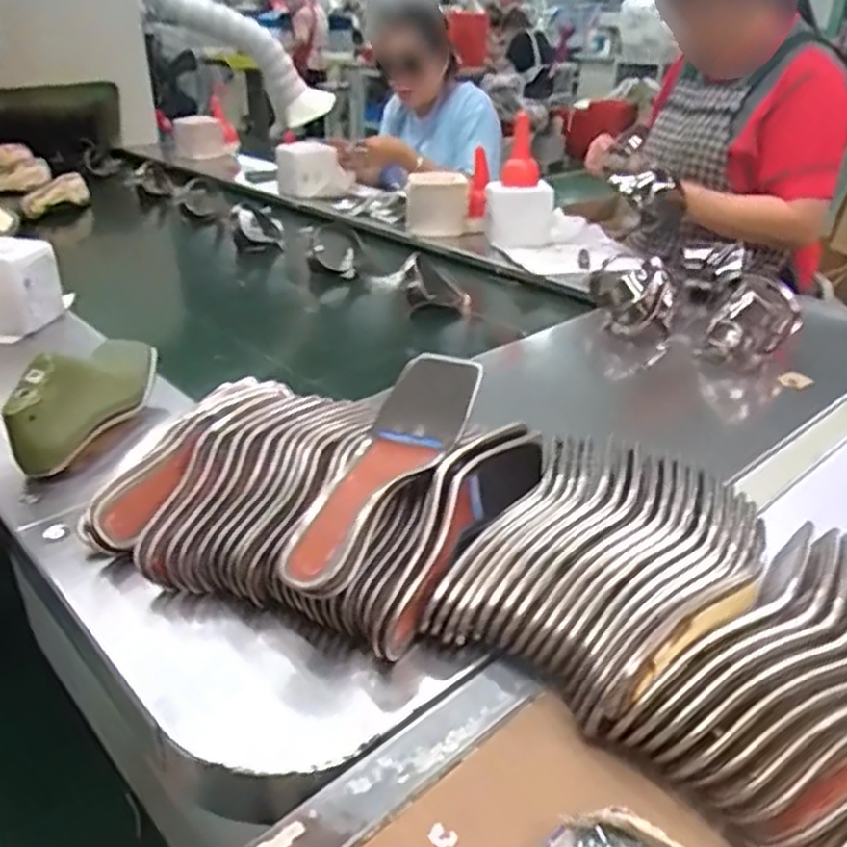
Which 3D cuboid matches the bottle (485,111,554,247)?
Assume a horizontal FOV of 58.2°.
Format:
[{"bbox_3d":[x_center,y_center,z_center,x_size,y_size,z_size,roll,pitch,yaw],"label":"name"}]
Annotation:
[{"bbox_3d":[0.187,-0.440,1.476,0.113,0.260,0.076,-13,32,-23],"label":"bottle"}]

